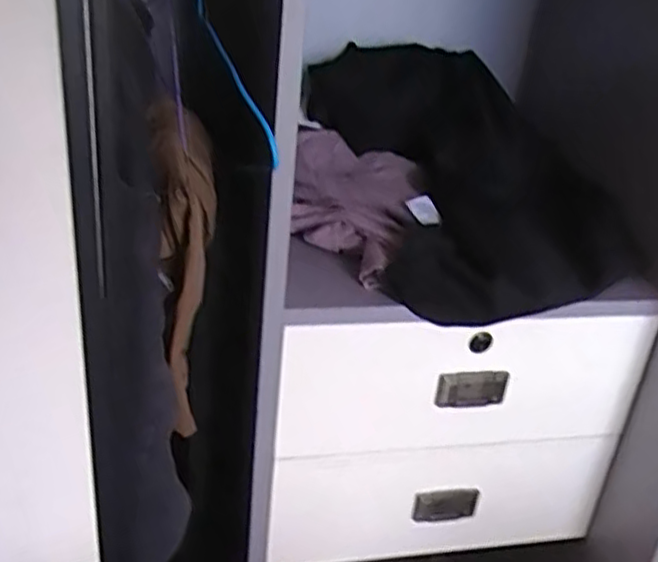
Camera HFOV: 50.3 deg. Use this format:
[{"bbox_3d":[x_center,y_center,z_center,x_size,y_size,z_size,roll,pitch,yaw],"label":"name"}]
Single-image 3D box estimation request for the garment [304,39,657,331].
[{"bbox_3d":[0.151,-0.134,0.811,0.285,0.087,0.458,-1,45,-13],"label":"garment"}]

